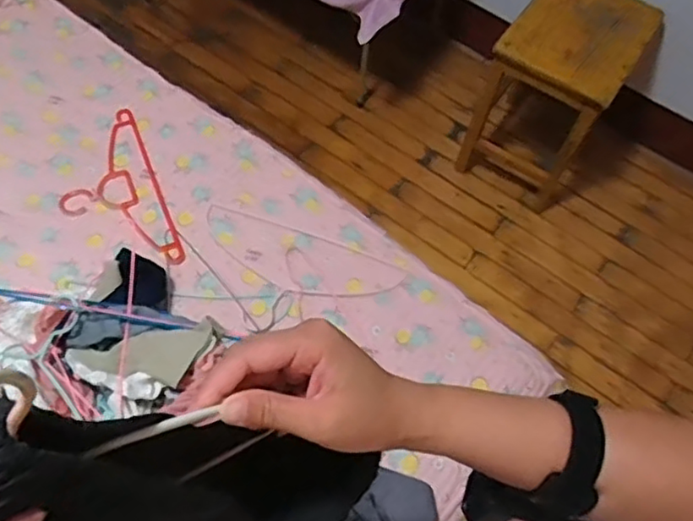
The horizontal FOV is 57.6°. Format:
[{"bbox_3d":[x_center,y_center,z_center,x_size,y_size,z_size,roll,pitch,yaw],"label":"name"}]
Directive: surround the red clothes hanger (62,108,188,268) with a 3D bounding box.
[{"bbox_3d":[-0.485,-0.144,1.295,0.192,0.016,0.431,-19,62,-16],"label":"red clothes hanger"}]

